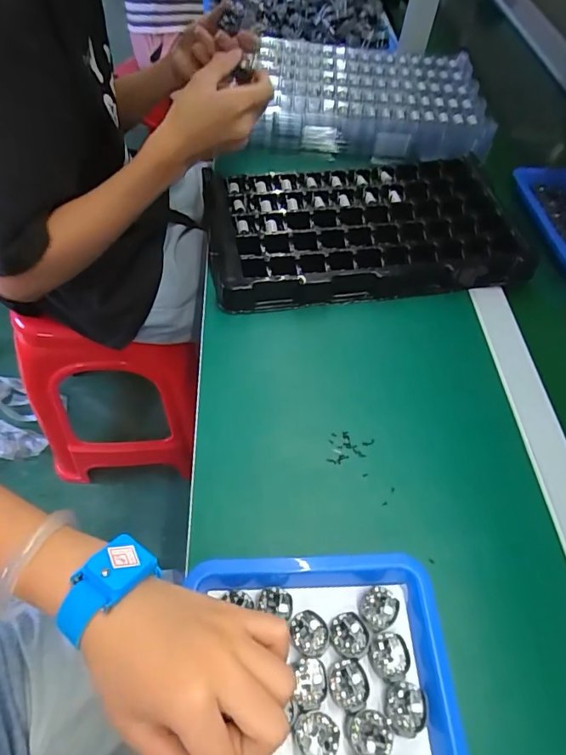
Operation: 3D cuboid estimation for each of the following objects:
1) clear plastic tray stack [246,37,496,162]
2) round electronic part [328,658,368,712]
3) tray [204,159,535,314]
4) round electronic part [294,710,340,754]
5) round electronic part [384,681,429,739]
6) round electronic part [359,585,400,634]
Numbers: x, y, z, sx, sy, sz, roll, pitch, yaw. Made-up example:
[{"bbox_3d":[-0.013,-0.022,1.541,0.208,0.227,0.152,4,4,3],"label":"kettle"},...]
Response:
[{"bbox_3d":[0.128,-0.411,0.711,0.325,0.069,0.231,5,57,1],"label":"clear plastic tray stack"},{"bbox_3d":[0.043,0.199,0.307,0.025,0.004,0.027,-7,57,-7],"label":"round electronic part"},{"bbox_3d":[0.092,-0.179,0.567,0.353,0.029,0.208,-6,57,-6],"label":"tray"},{"bbox_3d":[0.021,0.221,0.291,0.027,0.004,0.027,3,54,-5],"label":"round electronic part"},{"bbox_3d":[0.079,0.210,0.301,0.027,0.004,0.028,-5,55,-11],"label":"round electronic part"},{"bbox_3d":[0.068,0.164,0.336,0.024,0.004,0.030,33,62,18],"label":"round electronic part"}]

